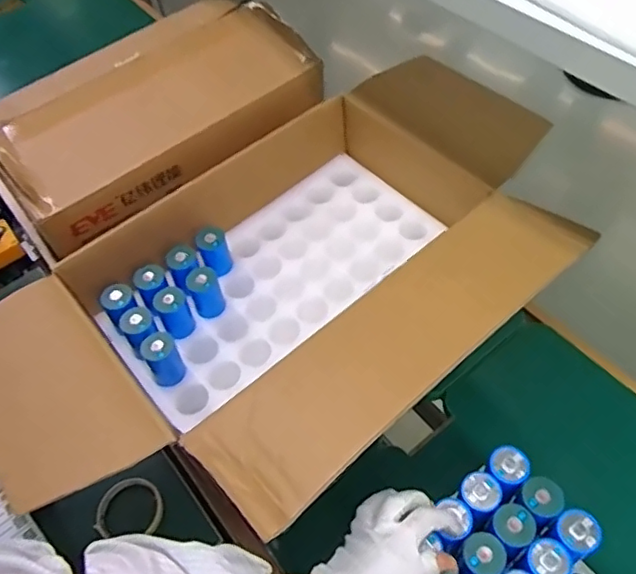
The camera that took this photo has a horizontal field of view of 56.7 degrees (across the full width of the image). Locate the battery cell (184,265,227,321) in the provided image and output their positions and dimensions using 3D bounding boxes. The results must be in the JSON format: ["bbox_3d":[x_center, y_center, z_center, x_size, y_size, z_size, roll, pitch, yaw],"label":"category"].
[{"bbox_3d":[-0.148,0.007,0.784,0.042,0.061,0.044,-18,55,-8],"label":"battery cell"}]

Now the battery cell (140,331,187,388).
[{"bbox_3d":[-0.191,0.087,0.721,0.041,0.071,0.042,-2,55,3],"label":"battery cell"}]

